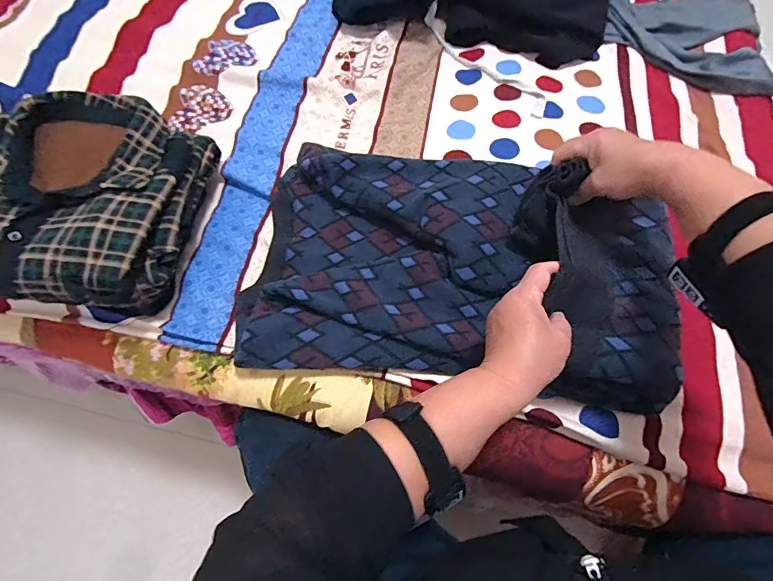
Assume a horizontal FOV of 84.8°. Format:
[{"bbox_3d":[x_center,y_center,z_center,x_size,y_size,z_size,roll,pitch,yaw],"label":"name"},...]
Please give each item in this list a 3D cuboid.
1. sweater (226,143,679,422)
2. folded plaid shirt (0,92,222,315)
[{"bbox_3d":[0.070,-0.043,0.468,0.445,0.110,0.269,6,66,3],"label":"sweater"},{"bbox_3d":[-0.381,-0.110,0.512,0.303,0.099,0.261,7,67,3],"label":"folded plaid shirt"}]

